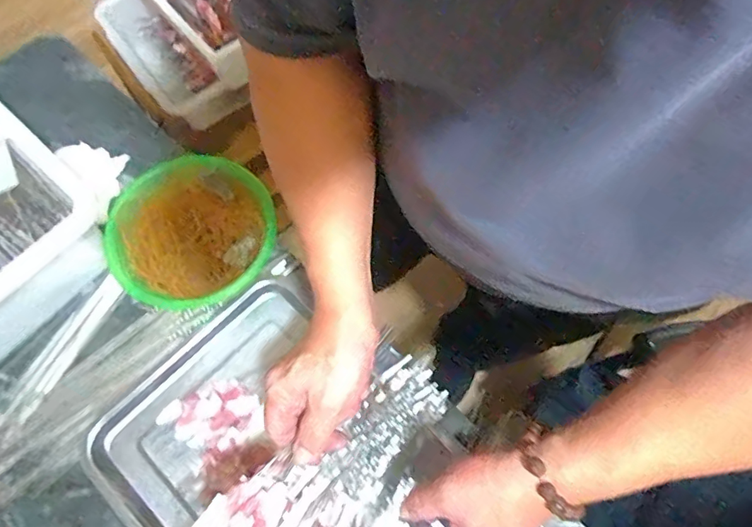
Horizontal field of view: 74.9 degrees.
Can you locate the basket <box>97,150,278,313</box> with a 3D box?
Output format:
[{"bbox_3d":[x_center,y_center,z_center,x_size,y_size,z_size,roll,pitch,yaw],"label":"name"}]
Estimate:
[{"bbox_3d":[-0.207,-0.033,0.563,0.172,0.062,0.176,1,69,-2],"label":"basket"}]

